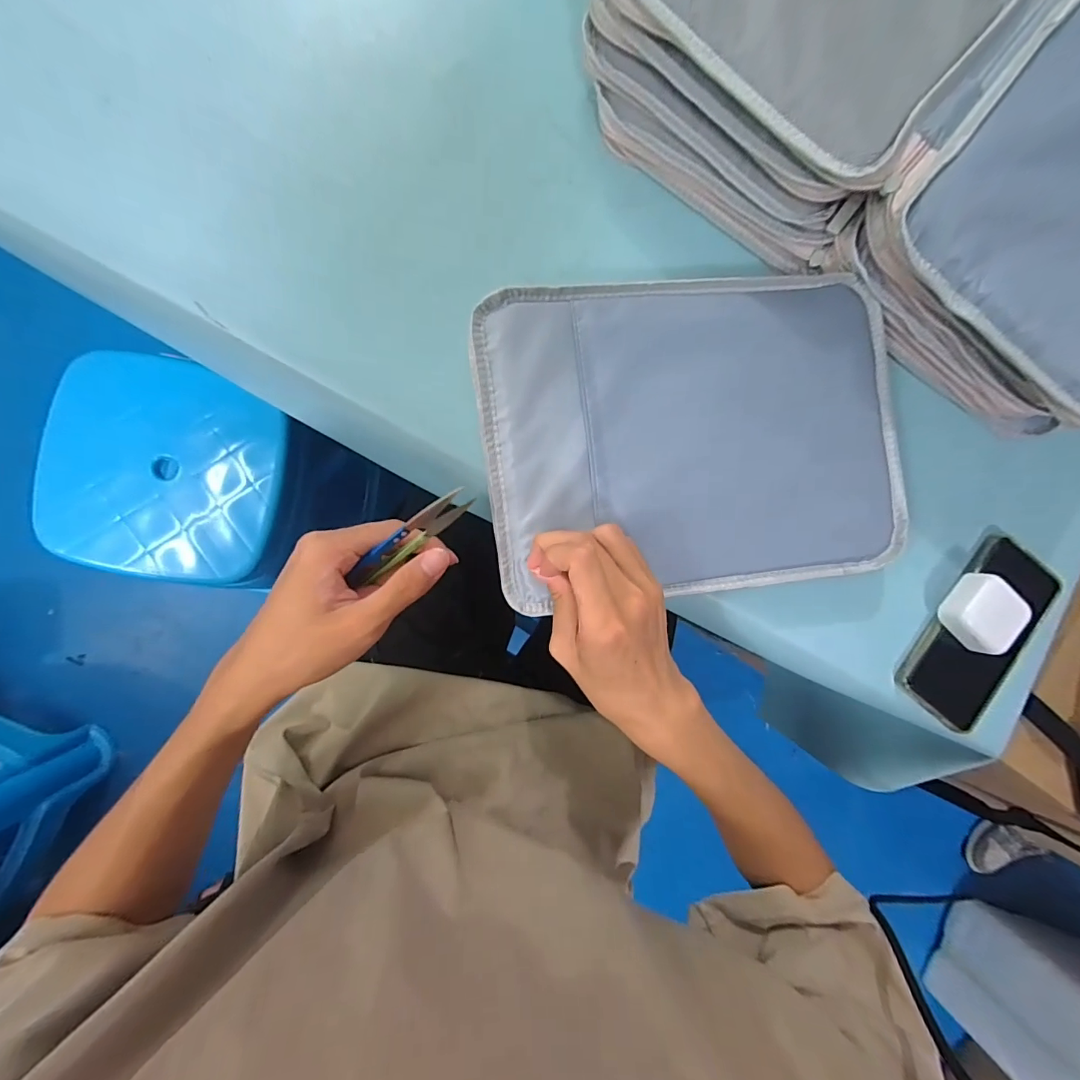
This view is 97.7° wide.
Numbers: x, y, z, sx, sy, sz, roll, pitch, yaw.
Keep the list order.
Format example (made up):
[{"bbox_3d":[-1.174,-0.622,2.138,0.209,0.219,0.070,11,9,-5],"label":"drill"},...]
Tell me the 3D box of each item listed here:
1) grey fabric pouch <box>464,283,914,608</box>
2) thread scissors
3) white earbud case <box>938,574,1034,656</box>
[{"bbox_3d":[0.117,-0.076,0.351,0.311,0.015,0.222,-7,91,-8],"label":"grey fabric pouch"},{"bbox_3d":[-0.085,0.002,0.303,0.098,0.022,0.016,-37,95,14],"label":"thread scissors"},{"bbox_3d":[0.367,0.063,0.388,0.051,0.027,0.052,42,85,-6],"label":"white earbud case"}]

